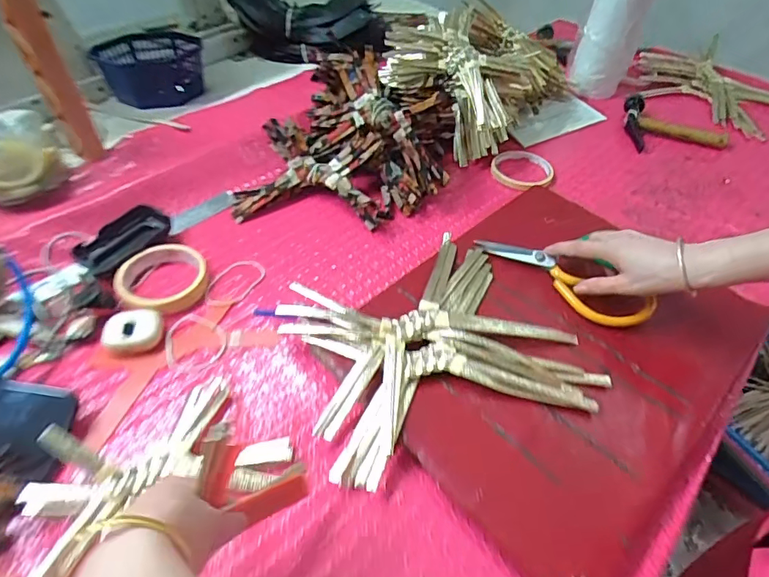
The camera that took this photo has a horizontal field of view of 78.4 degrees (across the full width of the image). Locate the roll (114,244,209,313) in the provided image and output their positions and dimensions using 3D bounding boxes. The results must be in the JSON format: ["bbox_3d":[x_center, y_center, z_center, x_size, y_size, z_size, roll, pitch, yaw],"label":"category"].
[{"bbox_3d":[-0.243,-0.013,0.516,0.091,0.025,0.088,1,48,-1],"label":"roll"}]

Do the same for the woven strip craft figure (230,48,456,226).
[{"bbox_3d":[-0.046,-0.193,0.615,0.257,0.135,0.239,14,49,10],"label":"woven strip craft figure"}]

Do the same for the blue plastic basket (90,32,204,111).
[{"bbox_3d":[-0.348,-0.346,0.728,0.129,0.066,0.138,3,48,2],"label":"blue plastic basket"}]

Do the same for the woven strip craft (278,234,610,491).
[{"bbox_3d":[0.045,0.048,0.456,0.252,0.034,0.213,-17,51,-17],"label":"woven strip craft"}]

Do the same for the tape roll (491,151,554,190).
[{"bbox_3d":[0.205,-0.172,0.691,0.089,0.016,0.089,1,48,-1],"label":"tape roll"}]

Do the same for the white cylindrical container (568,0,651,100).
[{"bbox_3d":[0.371,-0.423,0.766,0.089,0.195,0.087,1,48,-1],"label":"white cylindrical container"}]

